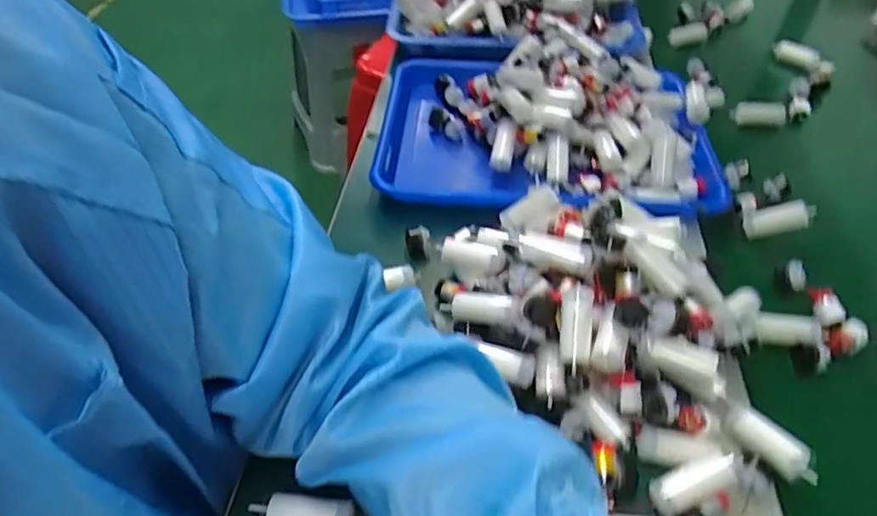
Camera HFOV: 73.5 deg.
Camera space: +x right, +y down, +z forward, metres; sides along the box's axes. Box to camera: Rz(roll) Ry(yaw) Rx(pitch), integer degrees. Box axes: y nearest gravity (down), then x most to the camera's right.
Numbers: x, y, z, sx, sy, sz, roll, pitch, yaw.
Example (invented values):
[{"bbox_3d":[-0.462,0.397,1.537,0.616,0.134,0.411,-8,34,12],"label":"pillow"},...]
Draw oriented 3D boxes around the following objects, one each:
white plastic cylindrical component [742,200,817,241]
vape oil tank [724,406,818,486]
[{"bbox_3d":[0.304,-0.035,0.527,0.059,0.024,0.017,-20,25,49],"label":"white plastic cylindrical component"},{"bbox_3d":[0.208,0.115,0.365,0.022,0.015,0.057,-28,52,-24],"label":"vape oil tank"}]

